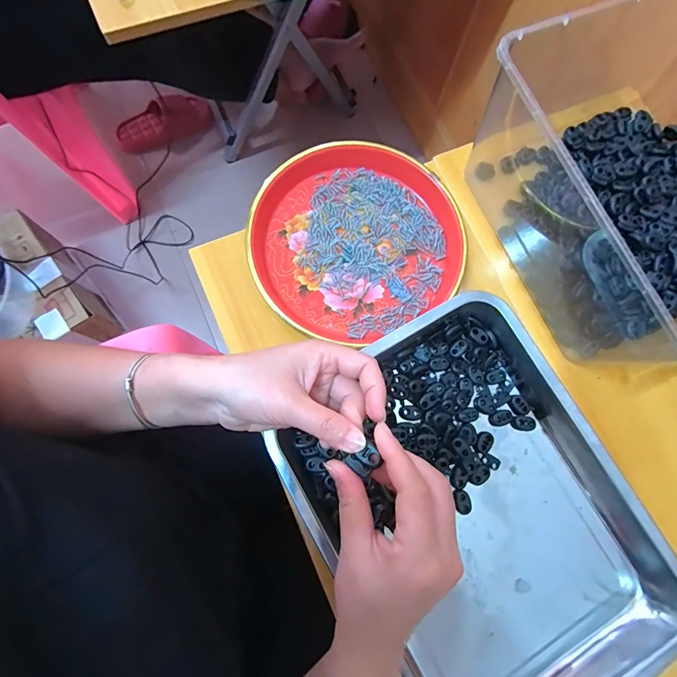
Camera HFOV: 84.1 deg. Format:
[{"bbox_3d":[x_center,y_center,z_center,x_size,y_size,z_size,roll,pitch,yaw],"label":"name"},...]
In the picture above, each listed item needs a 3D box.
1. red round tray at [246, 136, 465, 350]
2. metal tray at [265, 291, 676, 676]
[{"bbox_3d":[0.019,-0.103,0.385,0.211,0.031,0.195,1,79,-3],"label":"red round tray"},{"bbox_3d":[0.122,0.153,0.332,0.272,0.043,0.343,-29,80,-7],"label":"metal tray"}]

